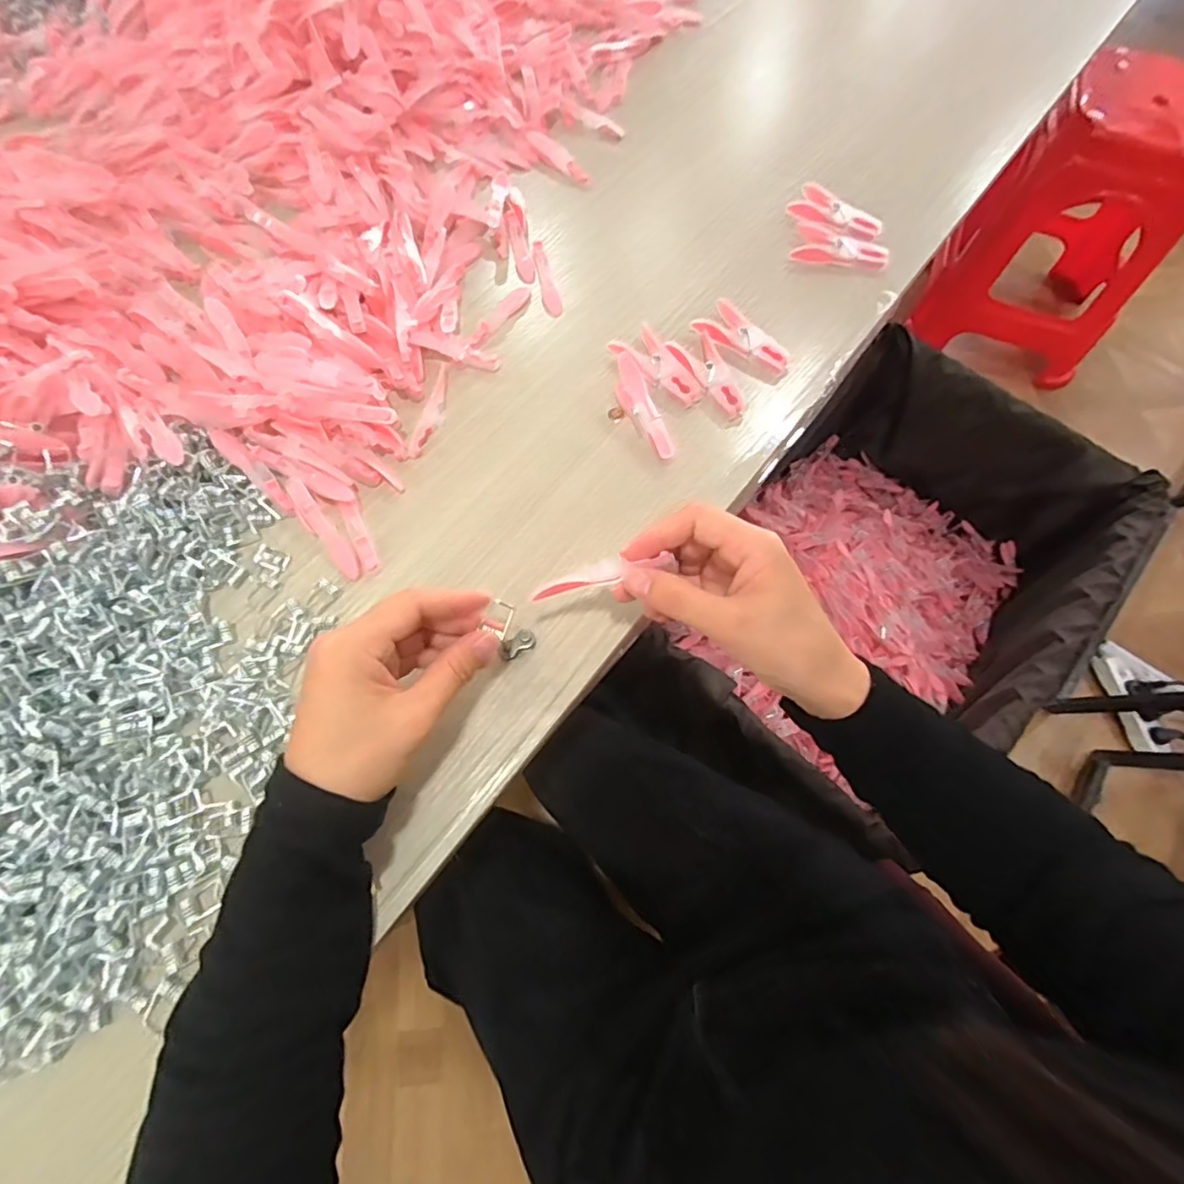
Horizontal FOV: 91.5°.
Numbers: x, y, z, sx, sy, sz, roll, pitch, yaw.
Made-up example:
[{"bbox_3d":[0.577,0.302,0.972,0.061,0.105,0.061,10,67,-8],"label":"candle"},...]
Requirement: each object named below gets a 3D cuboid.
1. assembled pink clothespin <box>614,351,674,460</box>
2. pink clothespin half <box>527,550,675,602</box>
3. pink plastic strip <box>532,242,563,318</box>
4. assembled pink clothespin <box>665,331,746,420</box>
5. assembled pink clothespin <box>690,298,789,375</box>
[{"bbox_3d":[0.036,-0.128,0.405,0.015,0.032,0.074,-22,69,-9],"label":"assembled pink clothespin"},{"bbox_3d":[0.004,-0.009,0.305,0.077,0.008,0.011,-16,70,12],"label":"pink clothespin half"},{"bbox_3d":[-0.037,-0.259,0.475,0.014,0.009,0.076,-10,71,-7],"label":"pink plastic strip"},{"bbox_3d":[0.088,-0.162,0.428,0.033,0.008,0.078,-26,73,-12],"label":"assembled pink clothespin"},{"bbox_3d":[0.114,-0.190,0.441,0.034,0.016,0.075,-38,76,-15],"label":"assembled pink clothespin"}]

